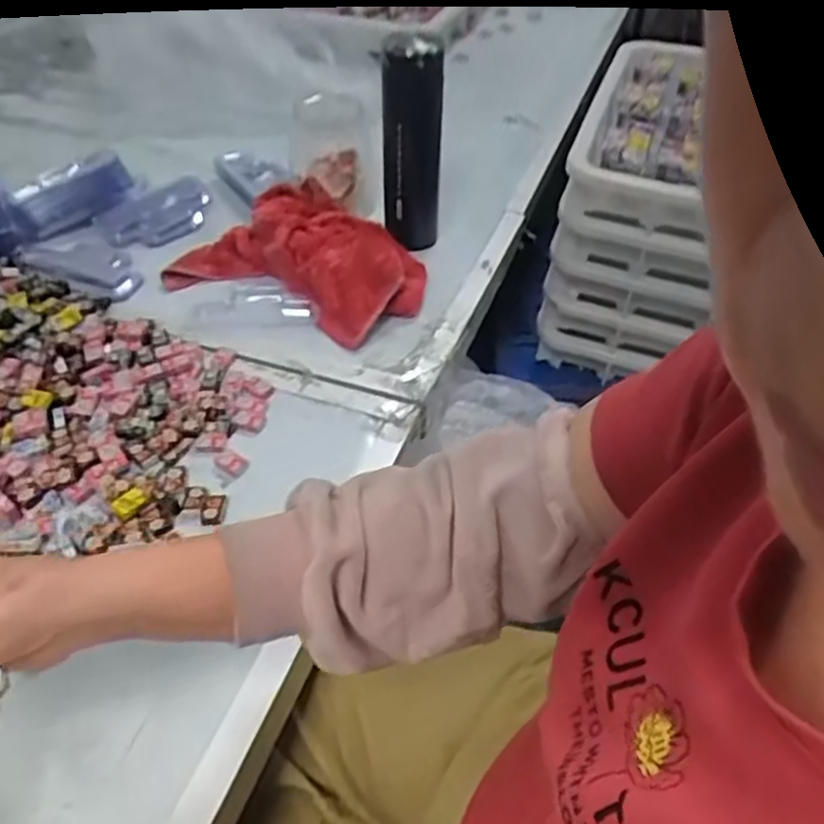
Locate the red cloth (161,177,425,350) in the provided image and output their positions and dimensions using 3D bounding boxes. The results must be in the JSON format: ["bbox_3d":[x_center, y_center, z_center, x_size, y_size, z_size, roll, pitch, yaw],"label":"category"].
[{"bbox_3d":[-0.112,-0.161,0.765,0.238,0.057,0.214,32,52,28],"label":"red cloth"}]

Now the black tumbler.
[{"bbox_3d":[0.000,-0.293,0.787,0.063,0.203,0.072,0,45,-1],"label":"black tumbler"}]

